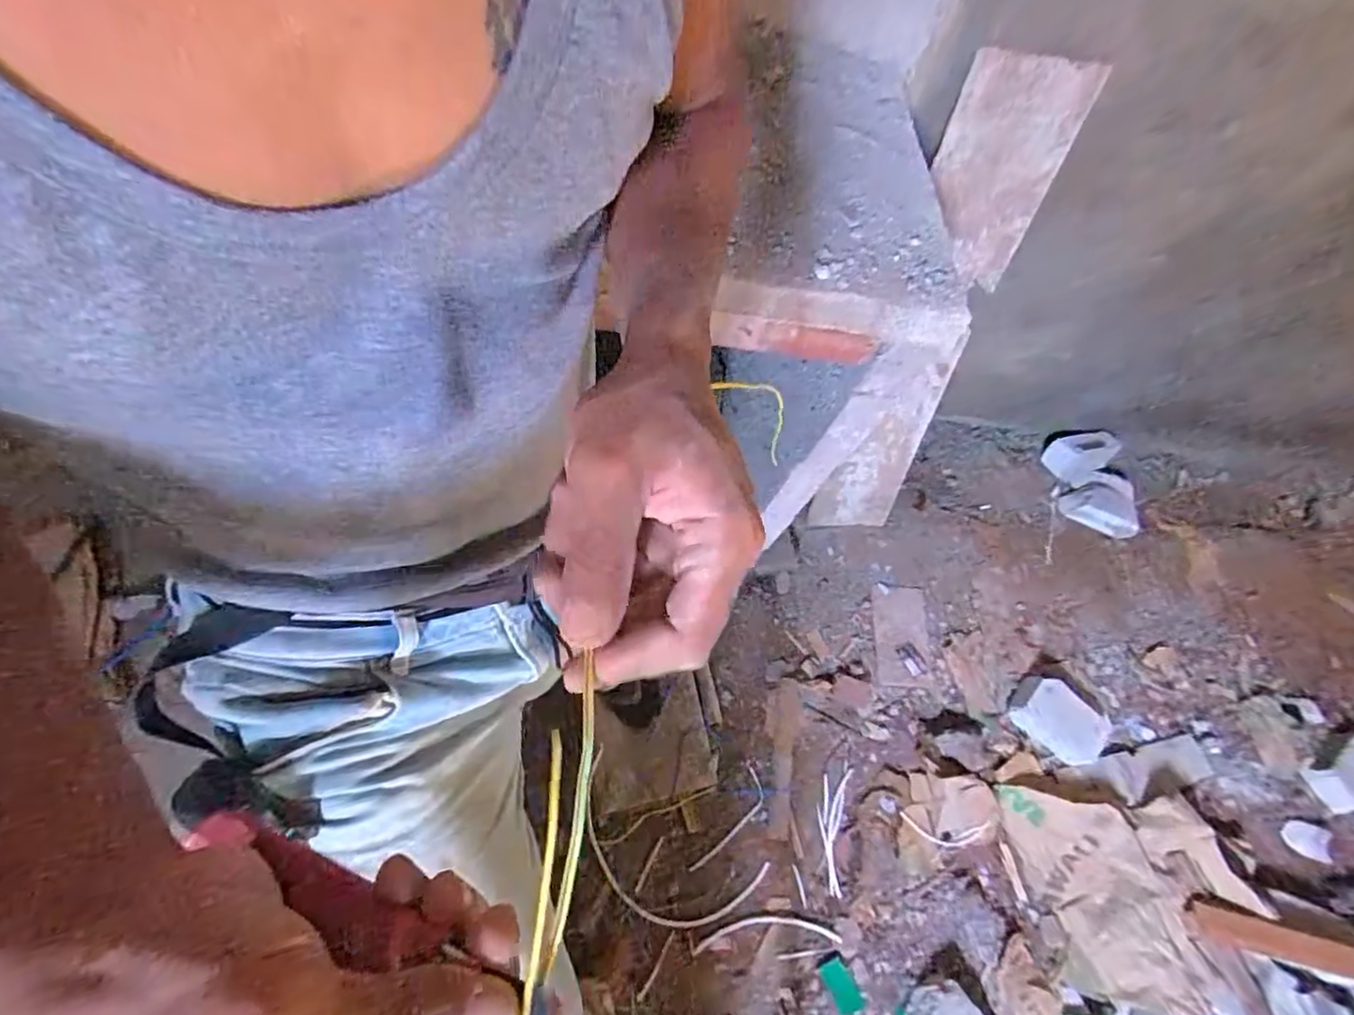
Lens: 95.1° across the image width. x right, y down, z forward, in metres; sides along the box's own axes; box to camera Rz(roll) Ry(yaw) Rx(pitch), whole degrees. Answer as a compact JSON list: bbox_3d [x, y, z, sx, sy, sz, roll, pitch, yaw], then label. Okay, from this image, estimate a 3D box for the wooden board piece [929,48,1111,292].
[{"bbox_3d":[0.520,-0.545,1.029,0.197,0.342,0.031,10,48,0],"label":"wooden board piece"}]

